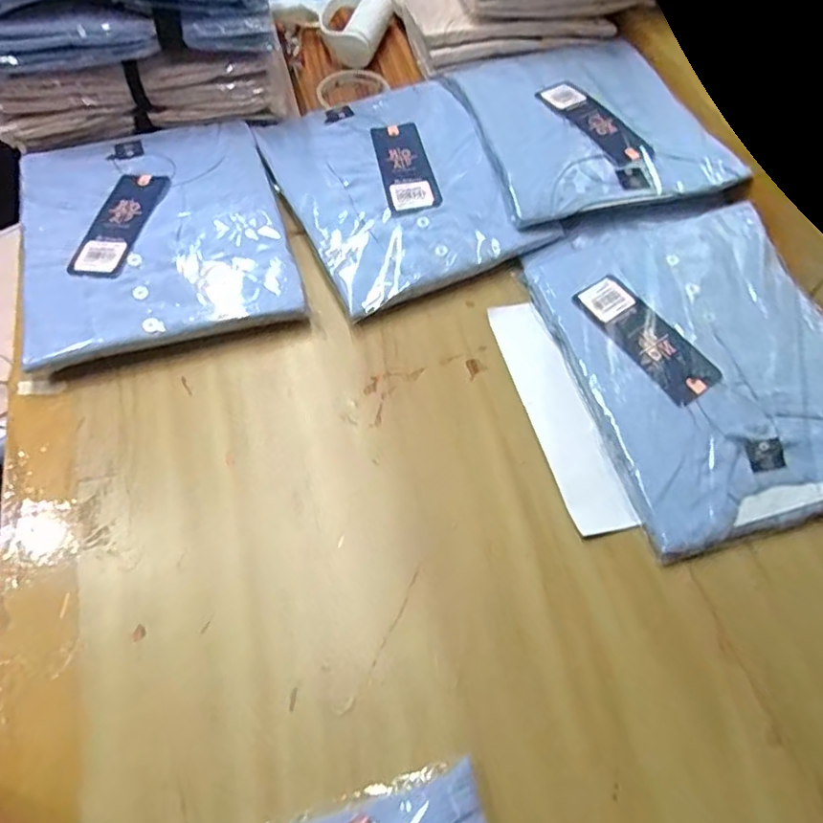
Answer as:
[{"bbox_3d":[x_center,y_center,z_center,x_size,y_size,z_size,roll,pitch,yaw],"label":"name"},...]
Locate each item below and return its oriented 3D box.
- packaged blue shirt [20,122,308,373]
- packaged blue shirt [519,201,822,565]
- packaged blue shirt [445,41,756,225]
[{"bbox_3d":[-0.220,-0.157,0.504,0.208,0.035,0.244,-16,61,-10],"label":"packaged blue shirt"},{"bbox_3d":[0.226,-0.046,0.453,0.205,0.036,0.275,-13,61,-9],"label":"packaged blue shirt"},{"bbox_3d":[0.160,-0.281,0.555,0.200,0.021,0.244,-13,61,-9],"label":"packaged blue shirt"}]

